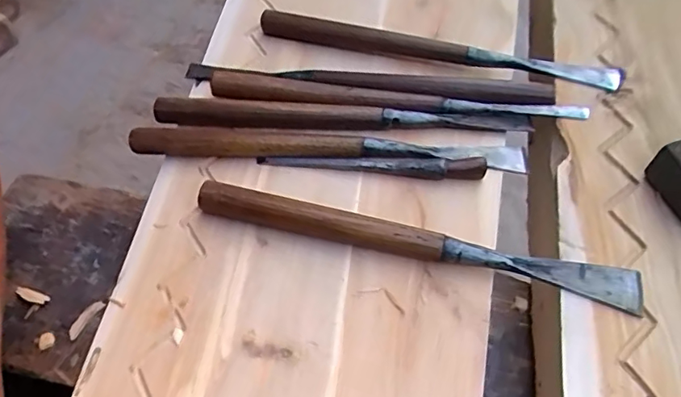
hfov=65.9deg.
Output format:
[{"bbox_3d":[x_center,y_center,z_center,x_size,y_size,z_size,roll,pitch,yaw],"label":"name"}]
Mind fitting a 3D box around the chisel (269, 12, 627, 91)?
[{"bbox_3d":[0.068,-0.110,0.385,0.261,0.015,0.018,11,58,9],"label":"chisel"}]

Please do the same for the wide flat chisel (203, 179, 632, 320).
[{"bbox_3d":[0.039,0.026,0.299,0.249,0.017,0.021,11,58,9],"label":"wide flat chisel"}]

